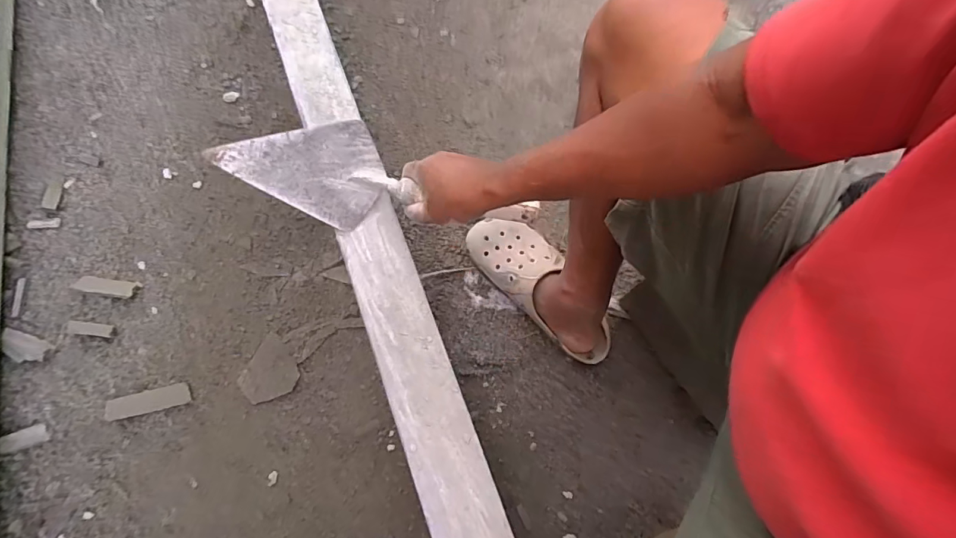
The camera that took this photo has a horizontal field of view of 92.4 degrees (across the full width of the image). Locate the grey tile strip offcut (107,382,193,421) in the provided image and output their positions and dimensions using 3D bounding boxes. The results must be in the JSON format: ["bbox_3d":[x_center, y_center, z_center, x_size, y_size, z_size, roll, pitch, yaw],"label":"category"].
[{"bbox_3d":[-0.473,0.190,0.658,0.110,0.013,0.032,-11,72,-15],"label":"grey tile strip offcut"}]

